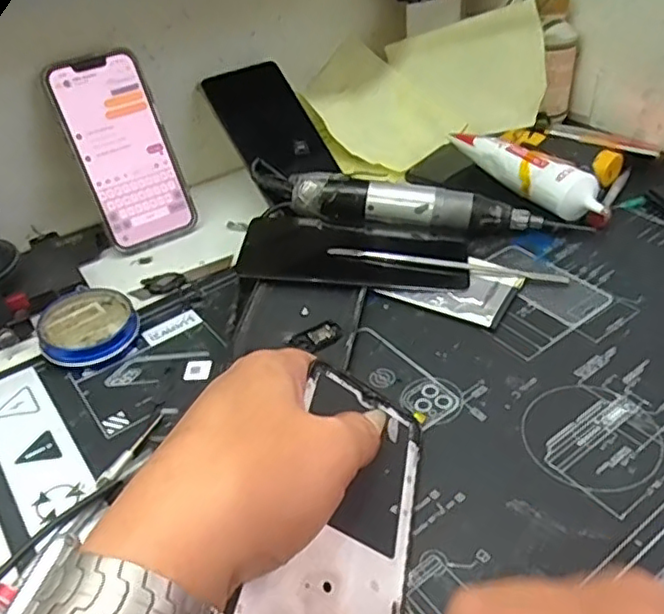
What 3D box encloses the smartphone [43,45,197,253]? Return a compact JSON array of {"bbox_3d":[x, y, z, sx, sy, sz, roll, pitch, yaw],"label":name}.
[{"bbox_3d":[-0.167,-0.126,0.504,0.072,0.153,0.012,-25,16,-22],"label":"smartphone"}]

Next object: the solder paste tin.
[{"bbox_3d":[-0.165,0.014,0.427,0.062,0.016,0.071,-21,43,-19],"label":"solder paste tin"}]

